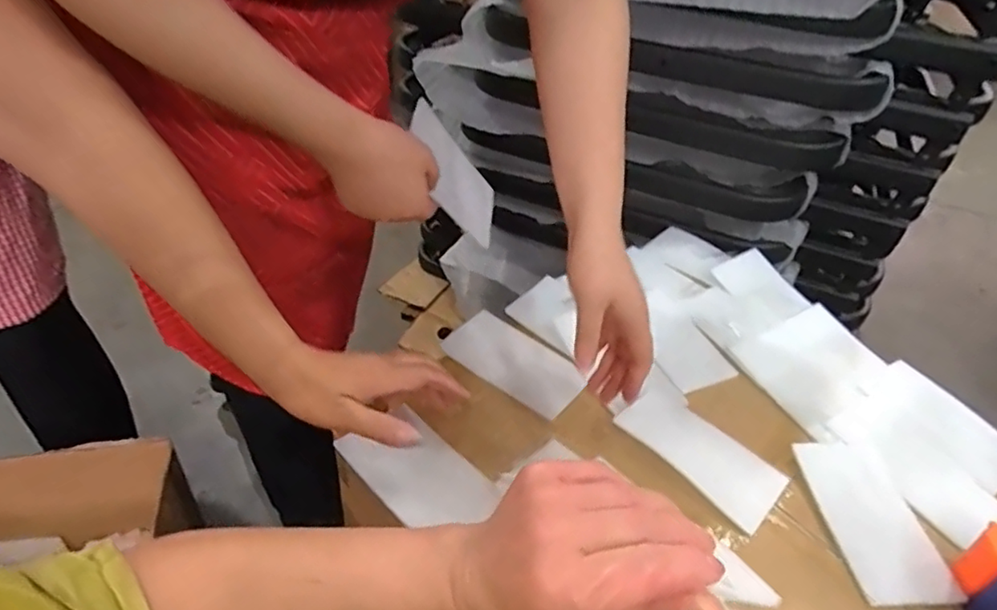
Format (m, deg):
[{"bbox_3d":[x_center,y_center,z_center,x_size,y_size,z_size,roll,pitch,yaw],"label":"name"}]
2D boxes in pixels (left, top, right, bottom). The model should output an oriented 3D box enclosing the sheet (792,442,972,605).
[{"bbox_3d":[0.313,0.178,0.507,0.078,0.010,0.142,2,39,-5],"label":"sheet"}]

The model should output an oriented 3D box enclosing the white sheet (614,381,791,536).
[{"bbox_3d":[0.184,0.129,0.545,0.143,0.016,0.082,33,46,29],"label":"white sheet"}]

